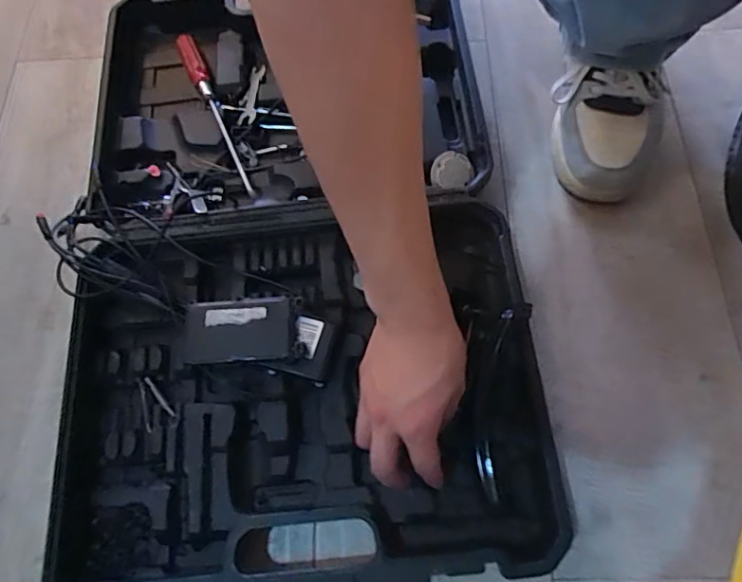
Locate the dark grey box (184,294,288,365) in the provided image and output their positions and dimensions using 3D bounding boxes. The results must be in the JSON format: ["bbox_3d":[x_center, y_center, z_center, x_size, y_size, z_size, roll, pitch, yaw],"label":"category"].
[{"bbox_3d":[-0.118,0.039,0.489,0.096,0.037,0.057,-2,68,4],"label":"dark grey box"}]

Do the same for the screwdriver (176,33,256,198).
[{"bbox_3d":[-0.175,-0.201,0.601,0.022,0.019,0.243,-24,69,-7],"label":"screwdriver"}]

